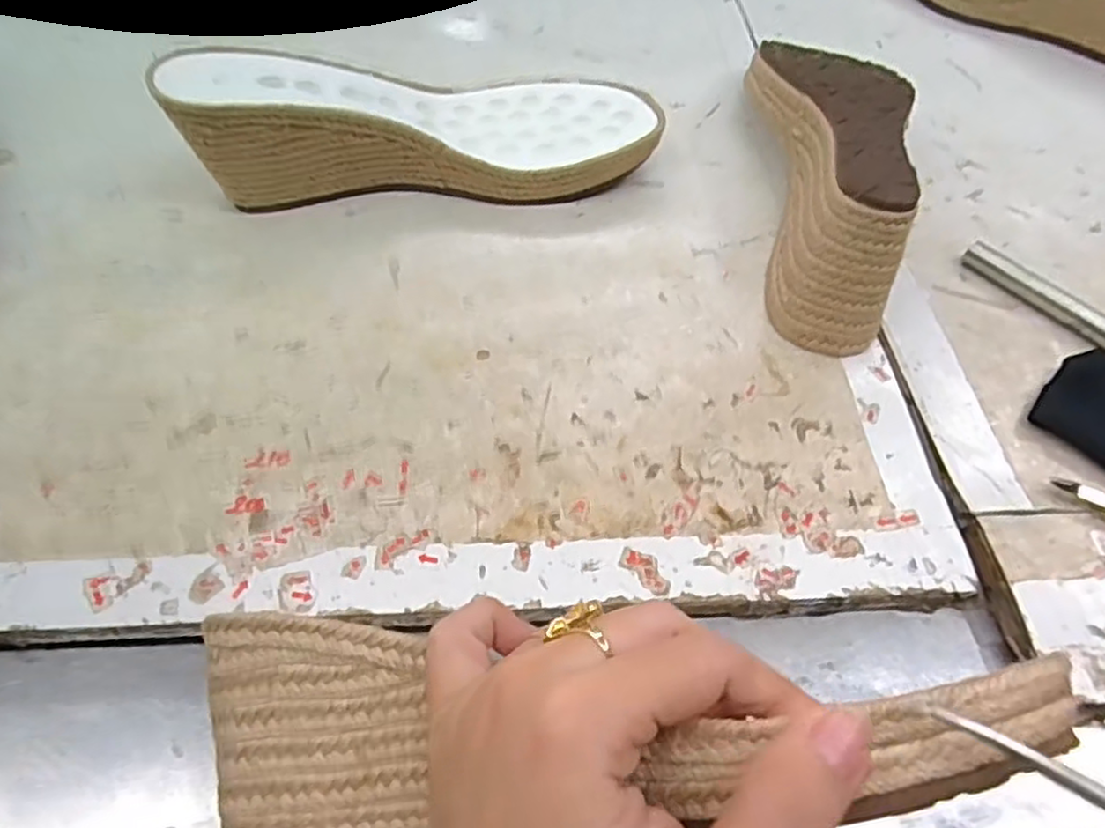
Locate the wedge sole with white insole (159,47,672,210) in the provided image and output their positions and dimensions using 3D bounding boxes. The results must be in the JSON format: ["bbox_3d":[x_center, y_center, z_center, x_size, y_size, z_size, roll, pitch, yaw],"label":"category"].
[{"bbox_3d":[-0.066,-0.166,0.388,0.249,0.073,0.087,-4,55,-3],"label":"wedge sole with white insole"}]

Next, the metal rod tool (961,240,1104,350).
[{"bbox_3d":[0.272,-0.041,0.348,0.014,0.015,0.147,-33,62,-21],"label":"metal rod tool"}]

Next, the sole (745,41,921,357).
[{"bbox_3d":[0.151,-0.144,0.385,0.087,0.069,0.236,10,55,6],"label":"sole"}]

